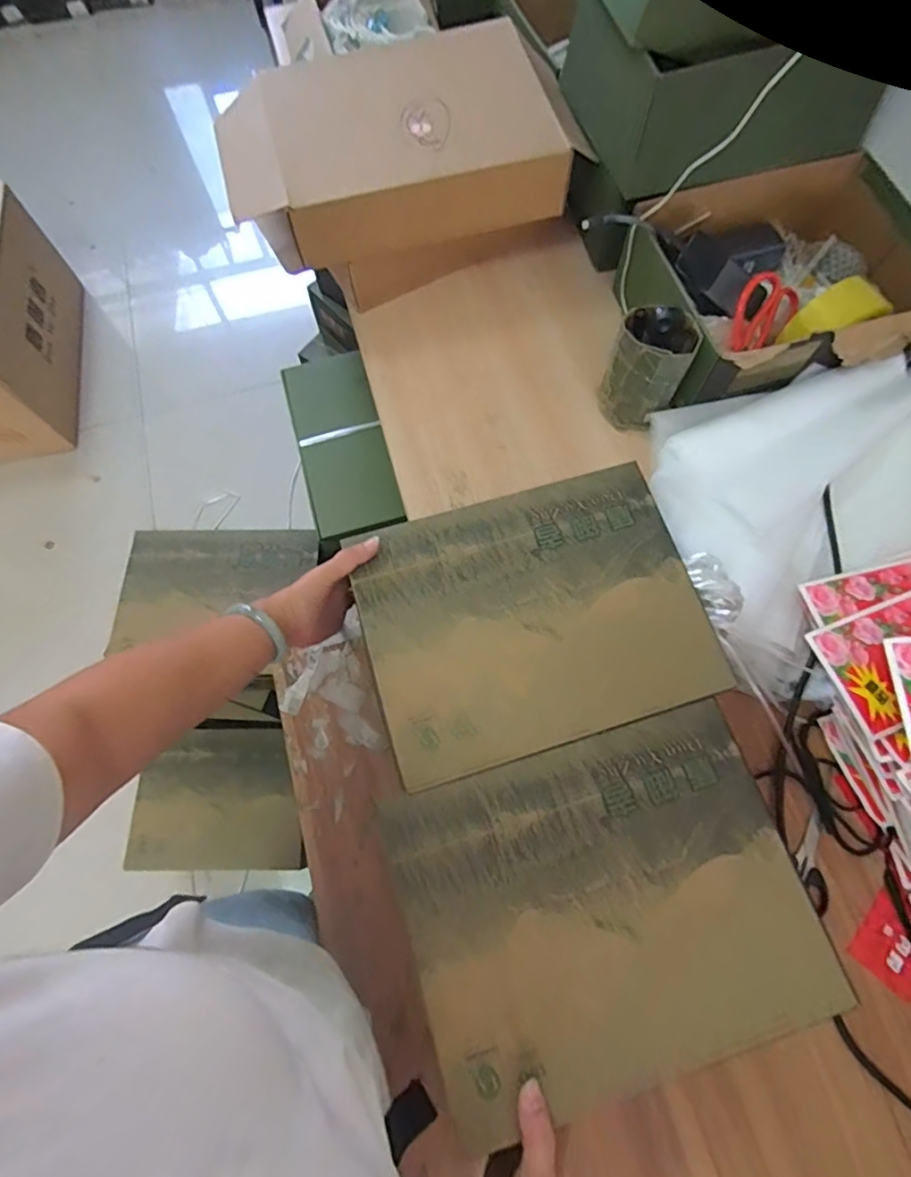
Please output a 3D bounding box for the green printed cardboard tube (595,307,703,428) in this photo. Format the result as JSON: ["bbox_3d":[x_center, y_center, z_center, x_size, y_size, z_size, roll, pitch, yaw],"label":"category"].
[{"bbox_3d":[0.231,-0.263,0.685,0.089,0.140,0.075,14,71,6],"label":"green printed cardboard tube"}]

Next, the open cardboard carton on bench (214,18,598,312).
[{"bbox_3d":[-0.072,-0.593,0.778,0.438,0.162,0.305,-13,71,-3],"label":"open cardboard carton on bench"}]

